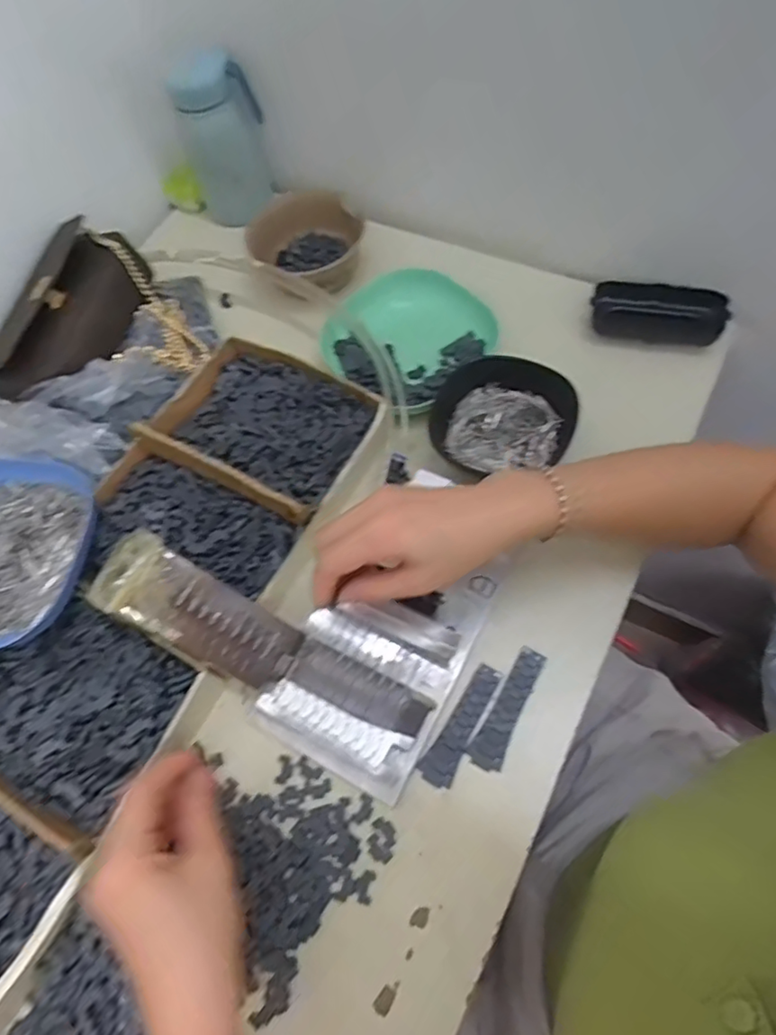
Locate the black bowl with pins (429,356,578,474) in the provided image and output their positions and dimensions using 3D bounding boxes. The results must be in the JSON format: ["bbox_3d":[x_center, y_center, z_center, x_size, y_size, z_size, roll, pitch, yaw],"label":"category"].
[{"bbox_3d":[0.090,-0.078,0.469,0.105,0.033,0.095,22,69,16],"label":"black bowl with pins"}]

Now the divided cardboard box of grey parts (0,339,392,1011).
[{"bbox_3d":[-0.188,0.065,0.416,0.182,0.036,0.476,24,70,17],"label":"divided cardboard box of grey parts"}]

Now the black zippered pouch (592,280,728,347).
[{"bbox_3d":[0.232,-0.177,0.516,0.109,0.037,0.046,14,67,13],"label":"black zippered pouch"}]

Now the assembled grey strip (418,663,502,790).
[{"bbox_3d":[0.052,0.142,0.407,0.022,0.005,0.085,31,72,19],"label":"assembled grey strip"}]

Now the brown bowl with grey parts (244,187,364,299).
[{"bbox_3d":[-0.077,-0.258,0.575,0.111,0.055,0.107,-3,64,6],"label":"brown bowl with grey parts"}]

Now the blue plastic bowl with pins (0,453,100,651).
[{"bbox_3d":[-0.284,0.024,0.440,0.134,0.033,0.147,-3,64,6],"label":"blue plastic bowl with pins"}]

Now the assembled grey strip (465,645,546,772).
[{"bbox_3d":[0.083,0.130,0.406,0.022,0.004,0.085,26,70,18],"label":"assembled grey strip"}]

